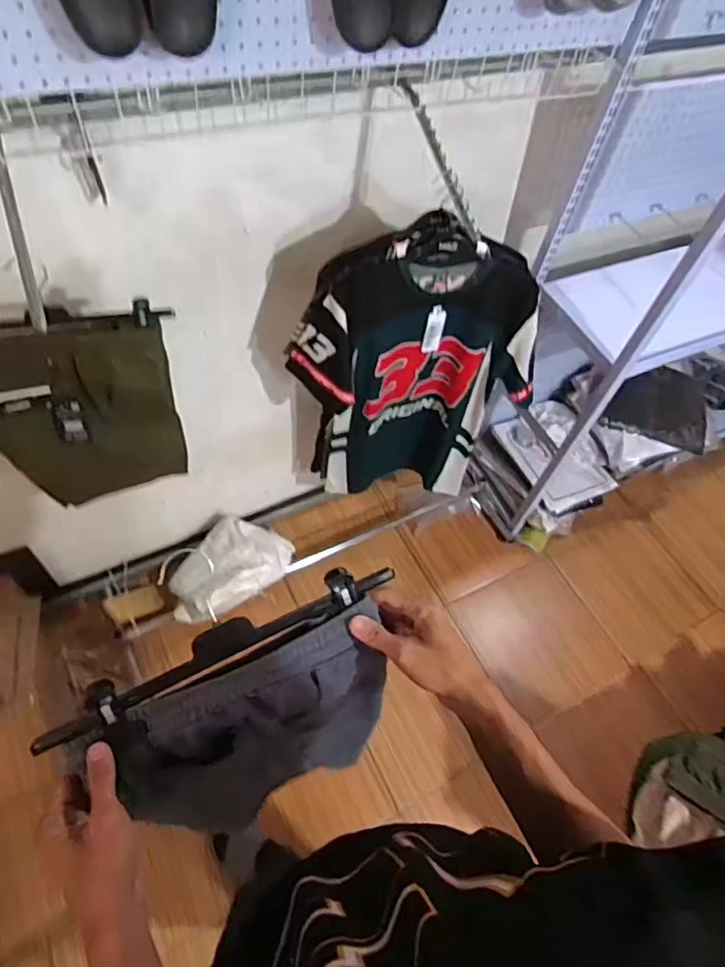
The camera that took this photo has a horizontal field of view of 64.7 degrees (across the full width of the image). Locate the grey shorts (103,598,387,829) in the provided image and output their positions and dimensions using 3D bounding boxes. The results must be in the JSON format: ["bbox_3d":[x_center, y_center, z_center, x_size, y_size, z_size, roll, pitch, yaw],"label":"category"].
[{"bbox_3d":[-0.103,0.296,0.659,0.274,0.360,0.094,-22,62,-15],"label":"grey shorts"}]

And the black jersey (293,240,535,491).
[{"bbox_3d":[0.110,-0.211,1.340,0.528,0.677,0.113,-3,59,-5],"label":"black jersey"}]

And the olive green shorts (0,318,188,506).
[{"bbox_3d":[-0.481,-0.109,1.003,0.322,0.388,0.052,-14,61,-11],"label":"olive green shorts"}]

